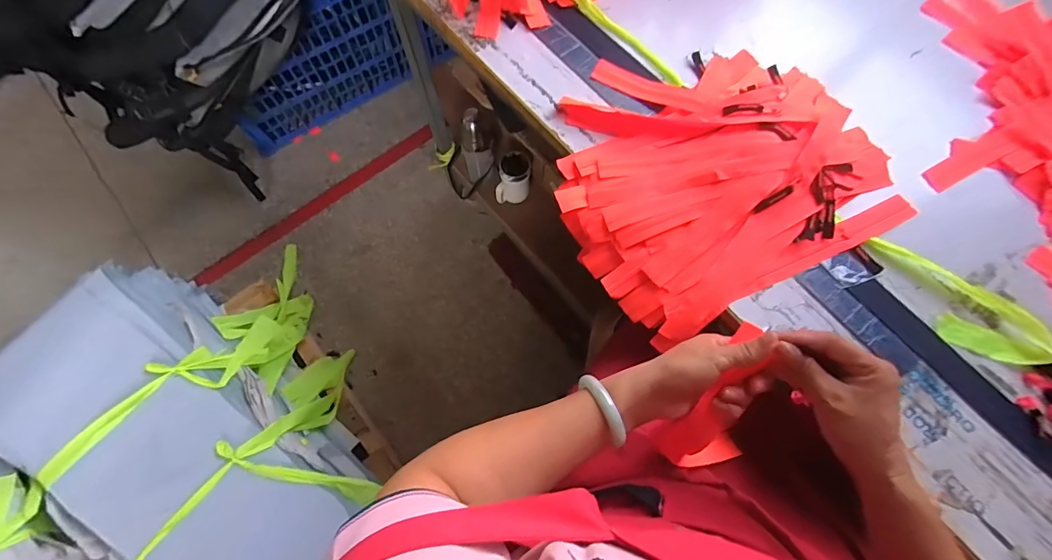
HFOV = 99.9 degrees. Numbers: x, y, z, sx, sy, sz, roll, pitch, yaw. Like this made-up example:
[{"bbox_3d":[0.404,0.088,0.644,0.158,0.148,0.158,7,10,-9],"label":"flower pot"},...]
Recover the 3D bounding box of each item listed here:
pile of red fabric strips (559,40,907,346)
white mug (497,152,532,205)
[{"bbox_3d":[0.231,-0.159,0.562,0.390,0.082,0.369,-26,74,-9],"label":"pile of red fabric strips"},{"bbox_3d":[-0.032,-0.261,1.134,0.086,0.119,0.083,0,72,-1],"label":"white mug"}]

